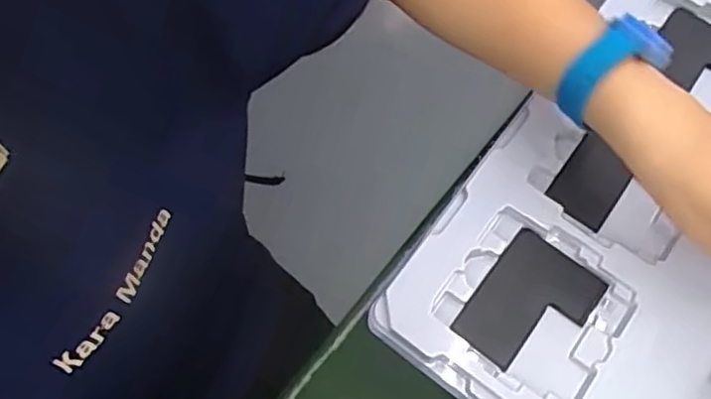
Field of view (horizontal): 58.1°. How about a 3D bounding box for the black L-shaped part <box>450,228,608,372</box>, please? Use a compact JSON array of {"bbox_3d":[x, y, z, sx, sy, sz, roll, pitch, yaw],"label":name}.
[{"bbox_3d":[0.098,0.061,0.360,0.057,0.006,0.077,37,73,12],"label":"black L-shaped part"}]

